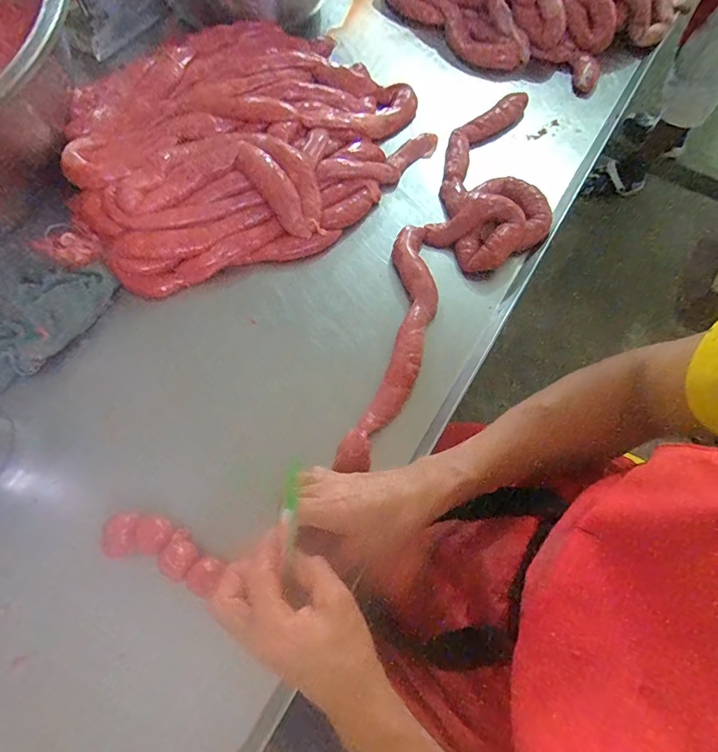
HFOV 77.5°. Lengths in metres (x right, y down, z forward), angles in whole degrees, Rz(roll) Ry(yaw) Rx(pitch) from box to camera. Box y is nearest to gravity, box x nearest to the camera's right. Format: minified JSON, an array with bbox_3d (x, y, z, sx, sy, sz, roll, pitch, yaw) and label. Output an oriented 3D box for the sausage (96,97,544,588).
[{"bbox_3d":[0.040,-0.083,0.531,0.174,0.040,0.771,34,71,13],"label":"sausage"}]

